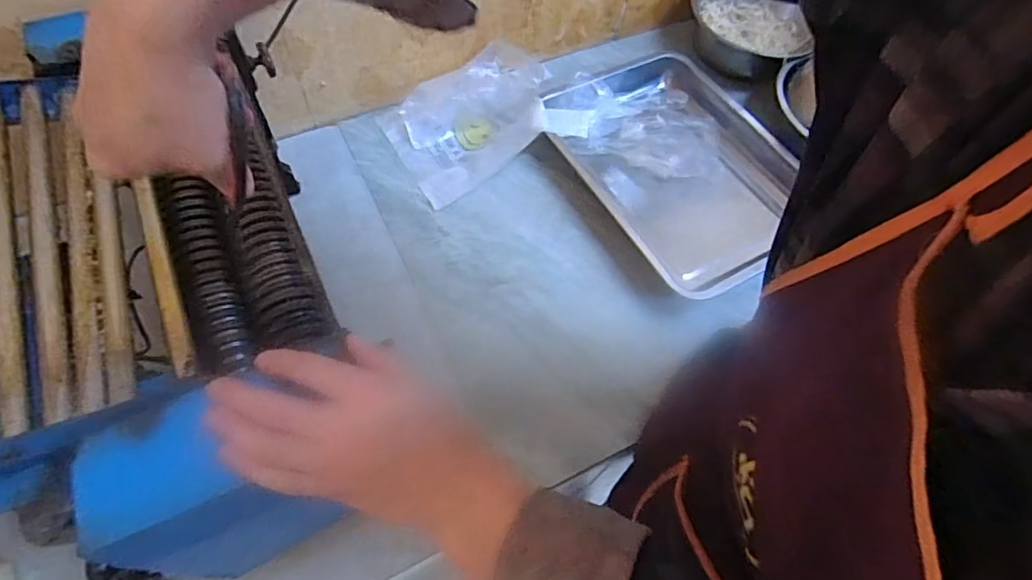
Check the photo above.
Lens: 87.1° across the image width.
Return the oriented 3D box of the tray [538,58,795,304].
[{"bbox_3d":[0.241,-0.186,0.770,0.287,0.040,0.370,-25,65,-17],"label":"tray"}]

